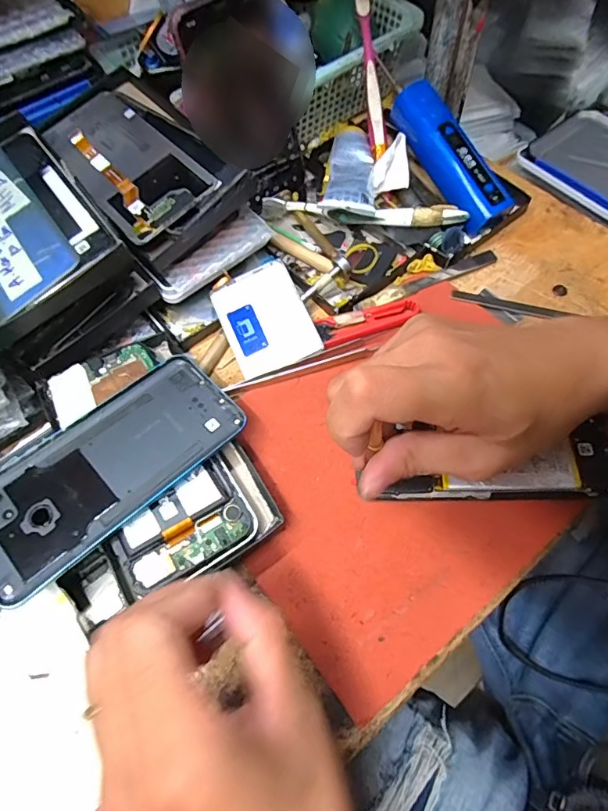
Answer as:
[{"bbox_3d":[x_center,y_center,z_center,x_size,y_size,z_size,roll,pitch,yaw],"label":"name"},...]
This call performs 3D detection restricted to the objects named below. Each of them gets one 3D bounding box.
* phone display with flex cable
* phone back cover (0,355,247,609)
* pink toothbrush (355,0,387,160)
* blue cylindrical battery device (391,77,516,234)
[{"bbox_3d":[-0.134,-0.183,0.348,0.073,0.011,0.157,-38,68,-15],"label":"phone display with flex cable"},{"bbox_3d":[-0.119,0.035,0.281,0.075,0.004,0.164,42,66,18],"label":"phone back cover"},{"bbox_3d":[0.058,-0.290,0.407,0.013,0.012,0.139,-8,97,-1],"label":"pink toothbrush"},{"bbox_3d":[0.120,-0.206,0.389,0.029,0.034,0.130,-31,83,-12],"label":"blue cylindrical battery device"}]

